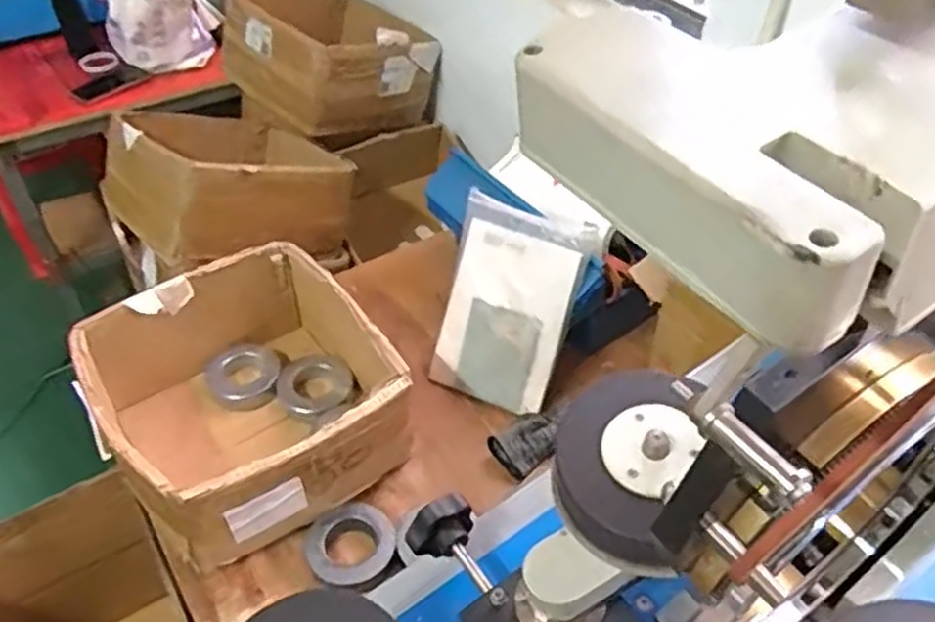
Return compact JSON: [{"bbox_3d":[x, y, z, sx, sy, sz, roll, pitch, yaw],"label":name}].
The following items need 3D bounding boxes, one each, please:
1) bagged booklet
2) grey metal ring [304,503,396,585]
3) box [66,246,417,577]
[{"bbox_3d":[0.055,-0.004,1.070,0.187,0.280,0.023,20,15,22],"label":"bagged booklet"},{"bbox_3d":[-0.143,0.283,0.915,0.105,0.033,0.089,-15,45,-15],"label":"grey metal ring"},{"bbox_3d":[-0.278,0.109,0.986,0.357,0.190,0.341,-29,50,-27],"label":"box"}]

